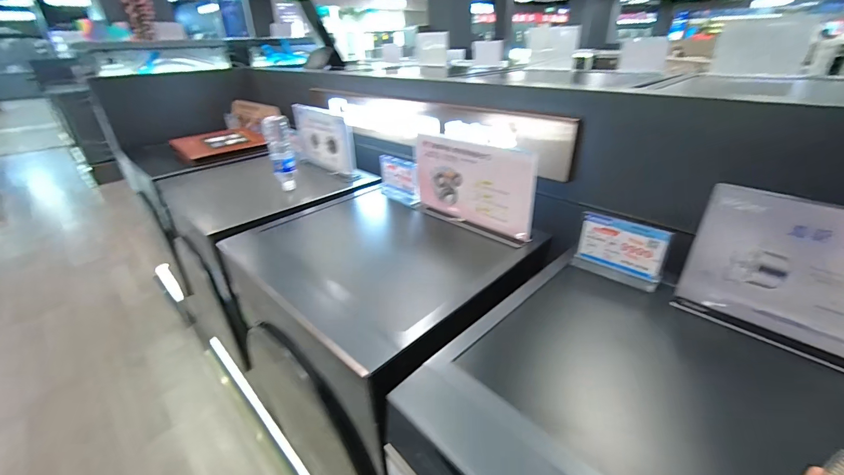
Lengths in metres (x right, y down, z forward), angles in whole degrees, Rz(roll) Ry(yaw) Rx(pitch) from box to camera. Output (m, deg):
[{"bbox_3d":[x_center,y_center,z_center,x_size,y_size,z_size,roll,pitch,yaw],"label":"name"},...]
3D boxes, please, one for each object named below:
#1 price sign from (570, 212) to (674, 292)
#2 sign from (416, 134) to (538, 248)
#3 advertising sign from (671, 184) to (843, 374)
[{"bbox_3d":[0.379,0.028,0.694,0.153,0.134,0.031,19,32,34],"label":"price sign"},{"bbox_3d":[0.113,-0.127,0.893,0.355,0.211,0.037,22,34,37],"label":"sign"},{"bbox_3d":[0.563,0.075,0.473,0.345,0.215,0.032,23,34,38],"label":"advertising sign"}]

